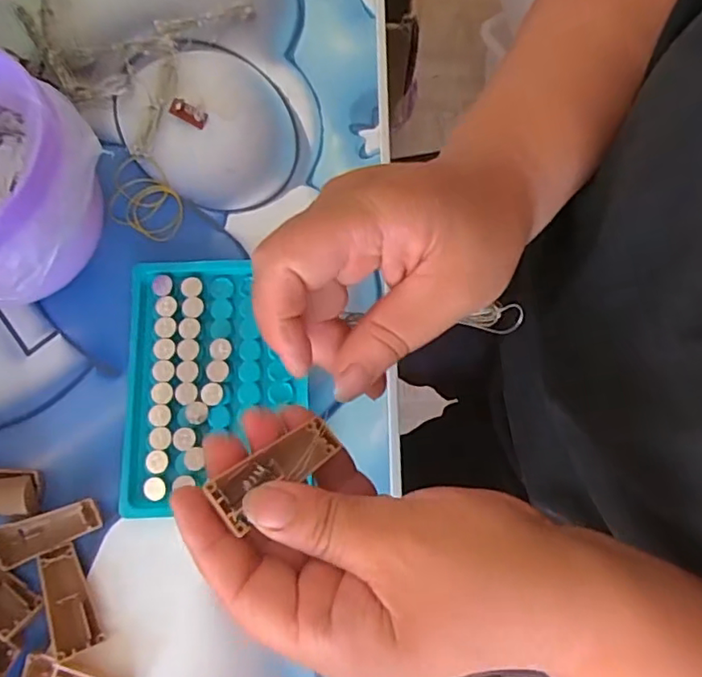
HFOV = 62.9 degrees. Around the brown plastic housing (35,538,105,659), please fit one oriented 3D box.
[{"bbox_3d":[-0.134,0.123,0.271,0.018,0.010,0.048,-25,78,-7],"label":"brown plastic housing"}]

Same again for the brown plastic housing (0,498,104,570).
[{"bbox_3d":[-0.149,0.094,0.280,0.049,0.007,0.019,-22,78,-6],"label":"brown plastic housing"}]

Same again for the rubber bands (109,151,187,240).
[{"bbox_3d":[-0.118,-0.078,0.326,0.037,0.007,0.054,-34,79,-8],"label":"rubber bands"}]

